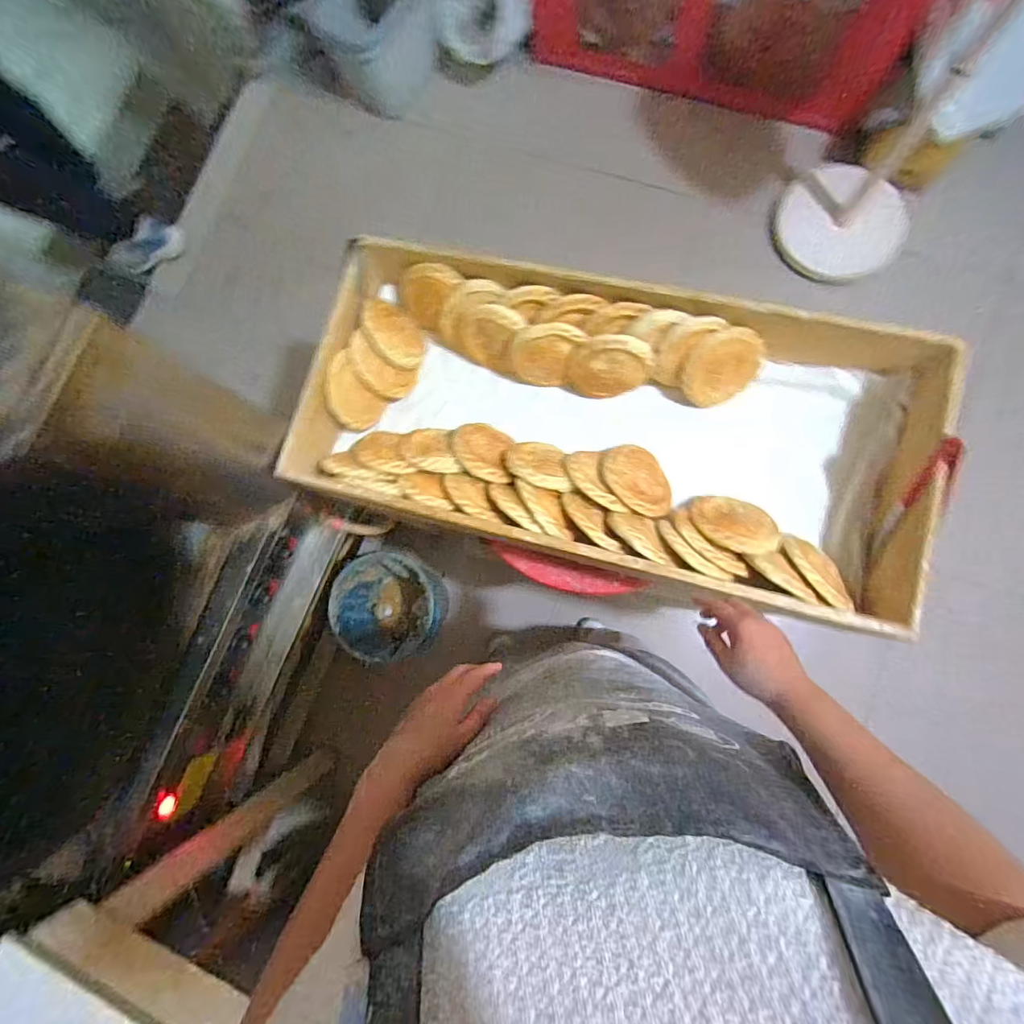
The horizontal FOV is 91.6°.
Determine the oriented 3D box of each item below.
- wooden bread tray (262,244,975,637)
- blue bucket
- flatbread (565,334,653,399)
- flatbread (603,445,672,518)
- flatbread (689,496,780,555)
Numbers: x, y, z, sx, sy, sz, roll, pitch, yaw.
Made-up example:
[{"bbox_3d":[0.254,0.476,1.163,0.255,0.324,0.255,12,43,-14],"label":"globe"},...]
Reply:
[{"bbox_3d":[0.138,-0.133,0.804,0.888,0.202,0.418,13,85,8],"label":"wooden bread tray"},{"bbox_3d":[-0.297,0.226,1.279,0.259,0.284,0.230,-4,83,6],"label":"blue bucket"},{"bbox_3d":[0.153,-0.233,0.795,0.132,0.110,0.029,-19,47,39],"label":"flatbread"},{"bbox_3d":[0.192,-0.047,0.765,0.109,0.020,0.124,-23,78,-36],"label":"flatbread"},{"bbox_3d":[0.331,0.015,0.746,0.125,0.121,0.020,14,125,27],"label":"flatbread"}]

